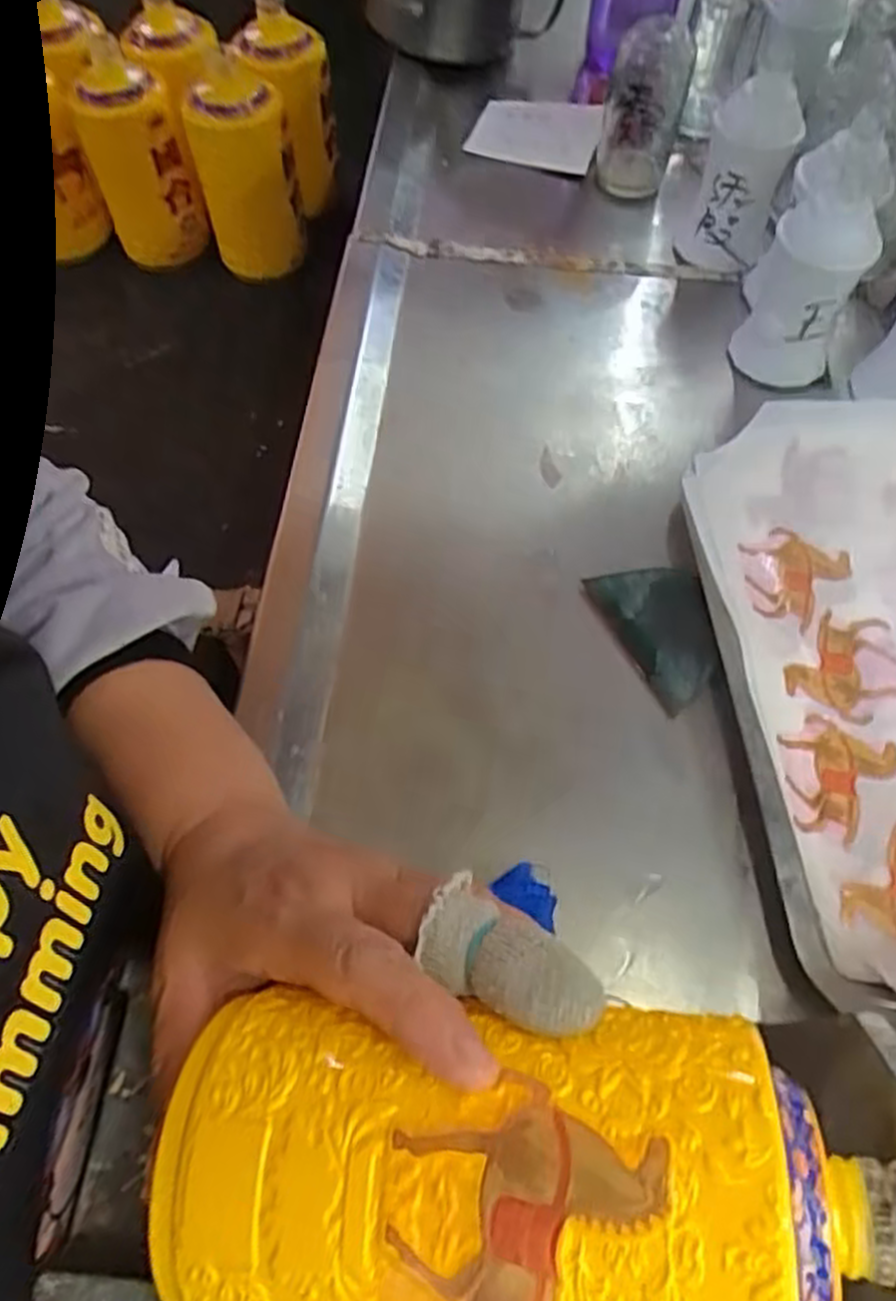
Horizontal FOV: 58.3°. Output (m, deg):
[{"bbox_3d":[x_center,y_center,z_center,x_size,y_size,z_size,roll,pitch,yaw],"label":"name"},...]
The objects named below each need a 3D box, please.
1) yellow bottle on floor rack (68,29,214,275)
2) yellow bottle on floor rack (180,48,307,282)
[{"bbox_3d":[-0.297,-0.468,0.776,0.091,0.156,0.083,-22,63,-9],"label":"yellow bottle on floor rack"},{"bbox_3d":[-0.187,-0.436,0.750,0.089,0.162,0.093,-13,61,-4],"label":"yellow bottle on floor rack"}]

